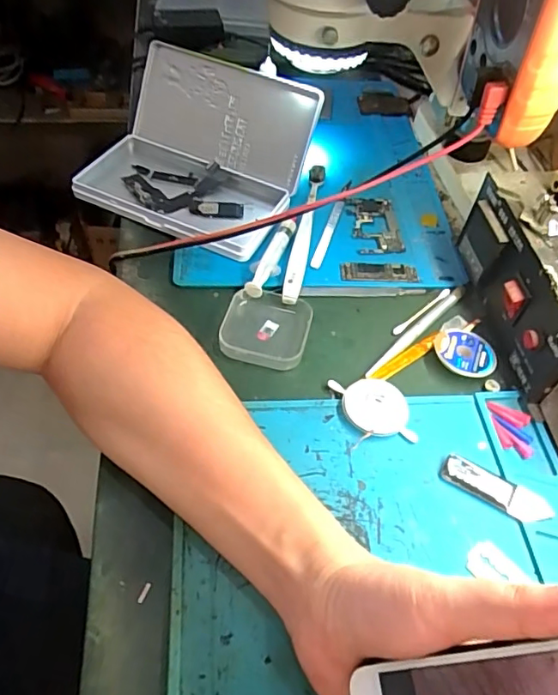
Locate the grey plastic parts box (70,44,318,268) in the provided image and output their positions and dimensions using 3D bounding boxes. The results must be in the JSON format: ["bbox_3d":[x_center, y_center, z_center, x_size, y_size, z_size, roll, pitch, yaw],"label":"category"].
[{"bbox_3d":[-0.073,-0.177,0.473,0.186,0.084,0.155,20,53,12],"label":"grey plastic parts box"}]

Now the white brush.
[{"bbox_3d":[0.022,-0.104,0.467,0.015,0.018,0.173,10,52,4],"label":"white brush"}]

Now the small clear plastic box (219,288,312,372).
[{"bbox_3d":[-0.011,-0.016,0.402,0.065,0.014,0.063,11,52,5],"label":"small clear plastic box"}]

